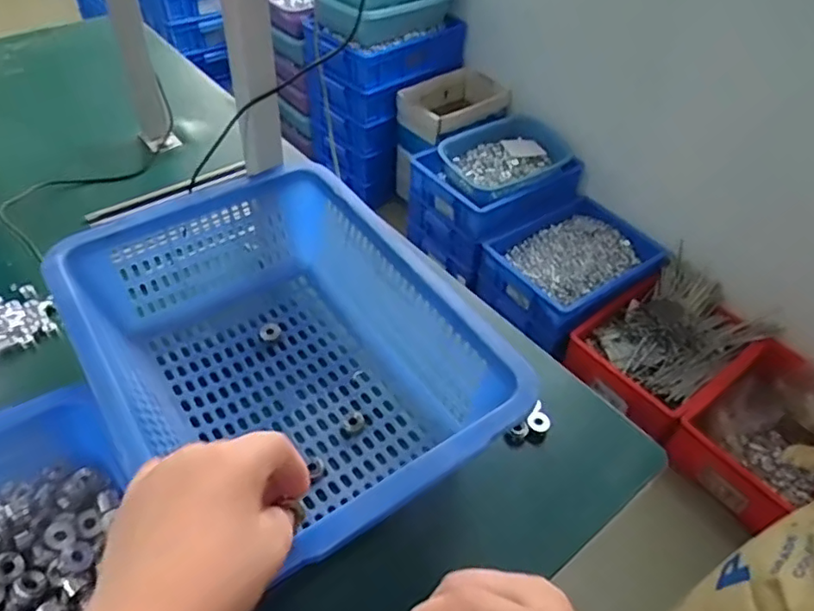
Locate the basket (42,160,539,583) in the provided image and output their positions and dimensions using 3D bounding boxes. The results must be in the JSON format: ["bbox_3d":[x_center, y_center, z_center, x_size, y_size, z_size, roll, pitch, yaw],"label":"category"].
[{"bbox_3d":[-0.109,0.047,0.515,0.265,0.127,0.357,-25,53,-26],"label":"basket"}]

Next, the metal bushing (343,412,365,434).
[{"bbox_3d":[-0.049,0.105,0.542,0.020,0.008,0.017,-32,57,-30],"label":"metal bushing"}]

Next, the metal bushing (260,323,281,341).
[{"bbox_3d":[-0.137,0.026,0.601,0.019,0.005,0.022,-12,49,-16],"label":"metal bushing"}]

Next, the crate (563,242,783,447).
[{"bbox_3d":[0.665,0.085,1.546,0.487,0.167,0.343,-29,55,-28],"label":"crate"}]

